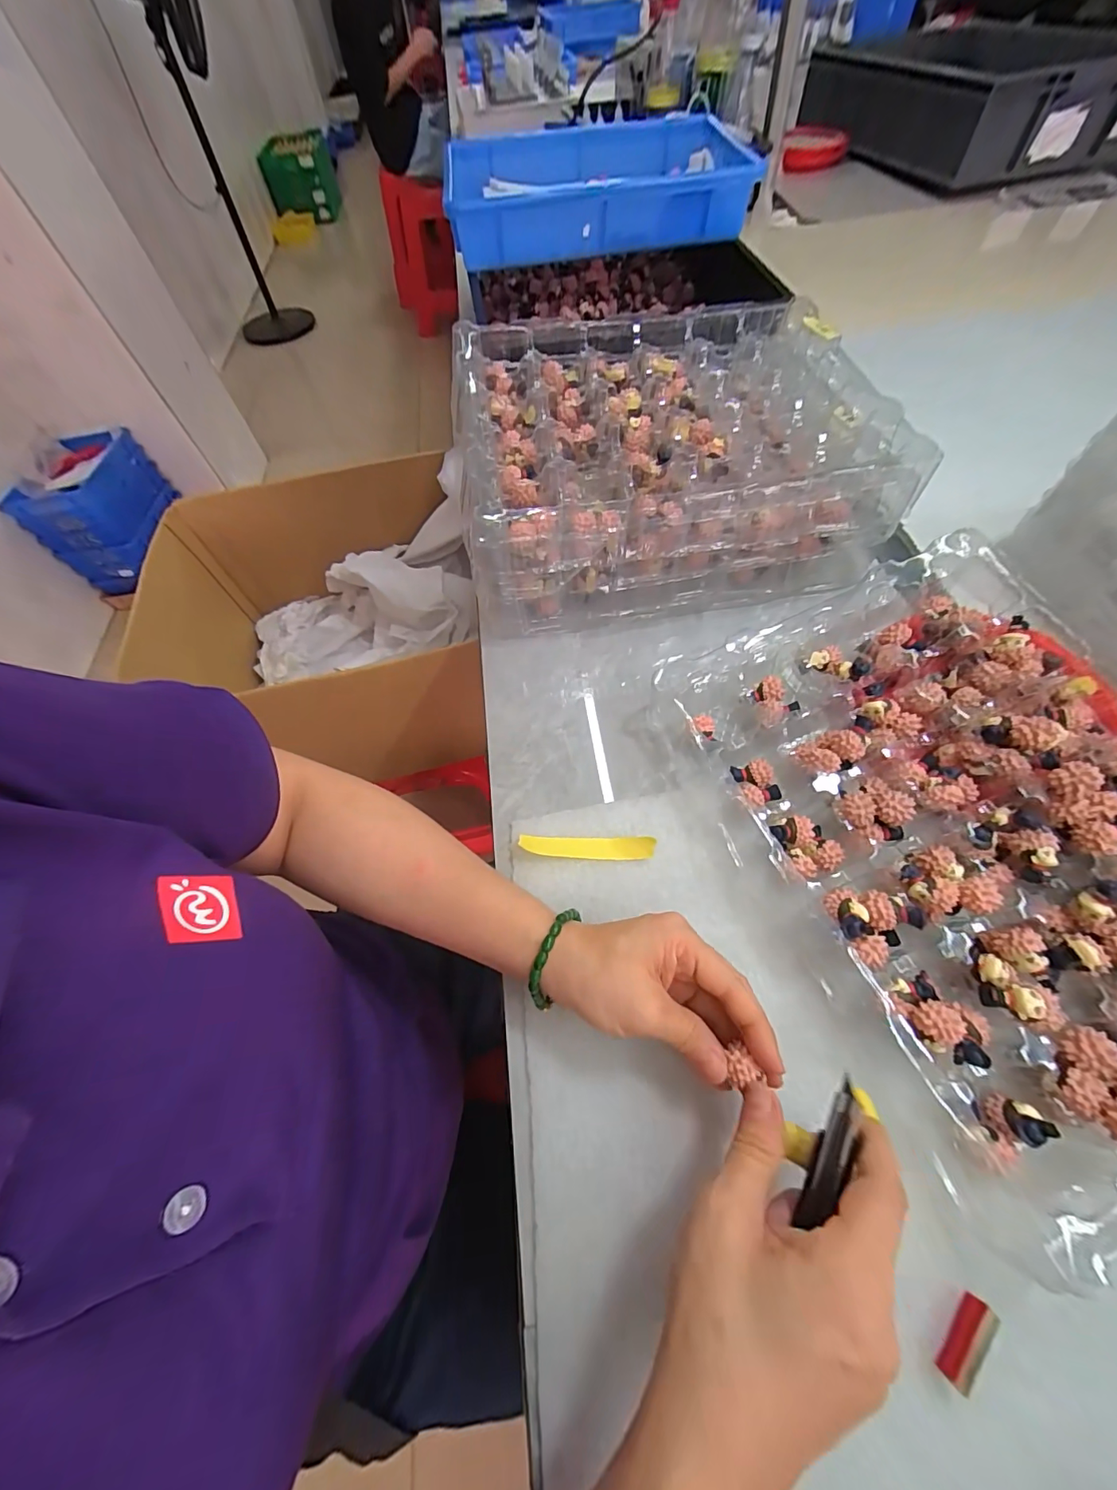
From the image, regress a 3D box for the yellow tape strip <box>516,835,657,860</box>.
[{"bbox_3d":[0.019,0.070,0.327,0.090,0.012,0.015,0,61,4],"label":"yellow tape strip"}]

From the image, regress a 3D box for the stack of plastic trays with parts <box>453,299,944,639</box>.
[{"bbox_3d":[0.090,-0.270,0.453,0.358,0.117,0.296,-9,61,-1],"label":"stack of plastic trays with parts"}]

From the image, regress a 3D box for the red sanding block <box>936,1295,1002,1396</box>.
[{"bbox_3d":[0.181,0.264,0.210,0.008,0.015,0.034,38,70,22],"label":"red sanding block"}]

